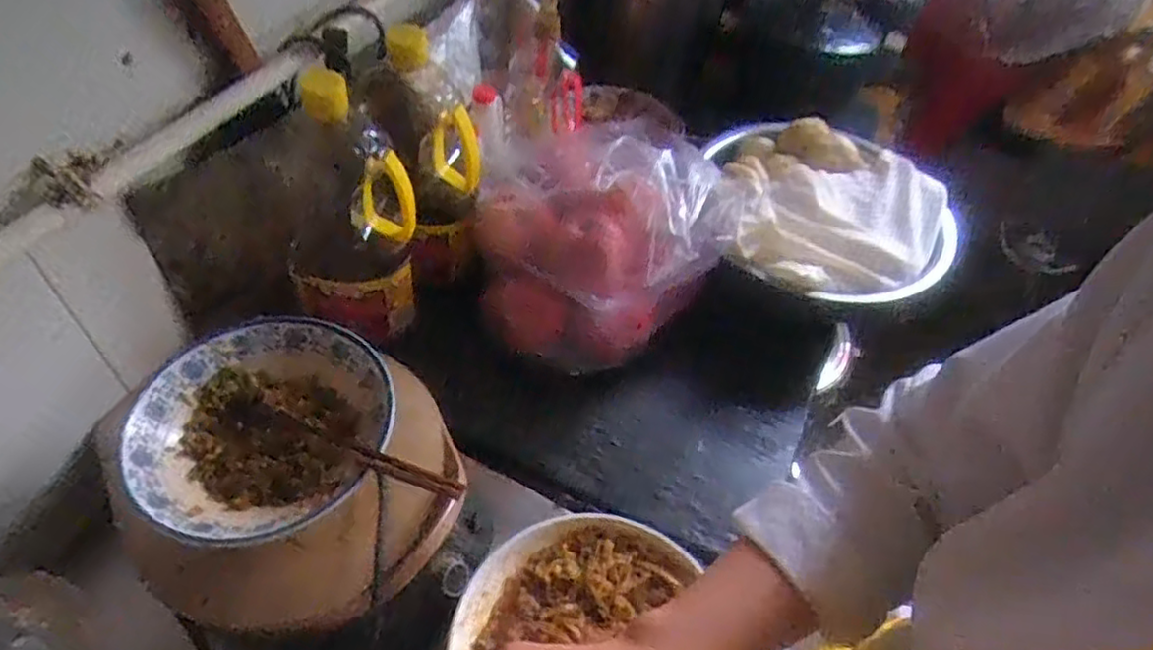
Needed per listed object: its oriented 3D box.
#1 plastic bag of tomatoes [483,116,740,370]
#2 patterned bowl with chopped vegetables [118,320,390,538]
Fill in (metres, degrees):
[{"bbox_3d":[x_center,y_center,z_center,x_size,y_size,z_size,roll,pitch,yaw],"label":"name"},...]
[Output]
[{"bbox_3d":[0.028,-0.098,0.793,0.276,0.188,0.247,19,51,10],"label":"plastic bag of tomatoes"},{"bbox_3d":[-0.265,0.089,0.585,0.203,0.046,0.198,3,50,-3],"label":"patterned bowl with chopped vegetables"}]

